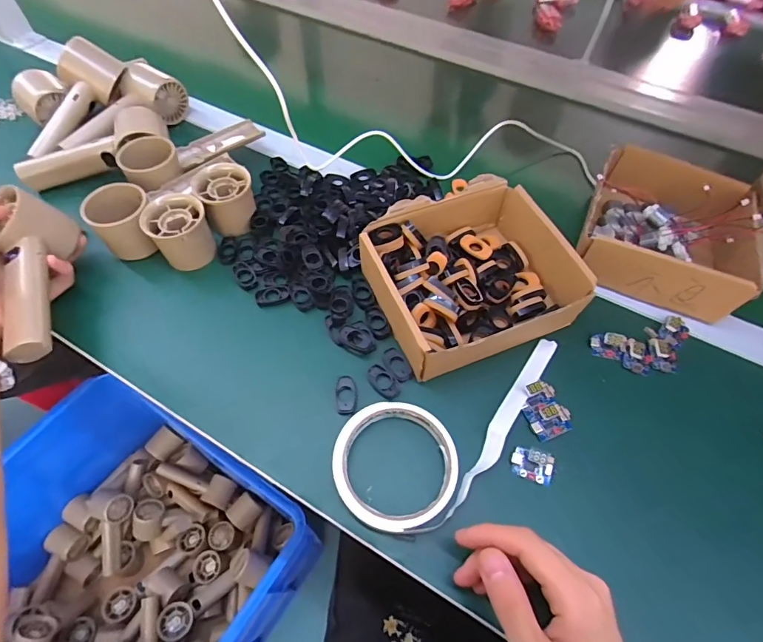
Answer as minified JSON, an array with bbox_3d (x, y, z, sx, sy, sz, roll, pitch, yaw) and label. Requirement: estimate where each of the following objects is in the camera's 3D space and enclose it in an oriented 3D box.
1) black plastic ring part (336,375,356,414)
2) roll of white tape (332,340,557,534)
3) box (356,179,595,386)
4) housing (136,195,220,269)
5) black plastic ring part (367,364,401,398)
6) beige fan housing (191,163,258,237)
[{"bbox_3d":[-0.030,0.062,0.357,0.016,0.009,0.032,0,58,-2],"label":"black plastic ring part"},{"bbox_3d":[0.070,0.089,0.335,0.215,0.016,0.095,-19,60,-14],"label":"roll of white tape"},{"bbox_3d":[0.077,-0.041,0.384,0.167,0.057,0.157,-20,61,-14],"label":"box"},{"bbox_3d":[-0.194,-0.084,0.413,0.055,0.056,0.051,-31,64,-20],"label":"housing"},{"bbox_3d":[0.001,0.052,0.365,0.018,0.007,0.033,-38,67,-23],"label":"black plastic ring part"},{"bbox_3d":[-0.162,-0.126,0.444,0.056,0.052,0.050,-13,59,-10],"label":"beige fan housing"}]

